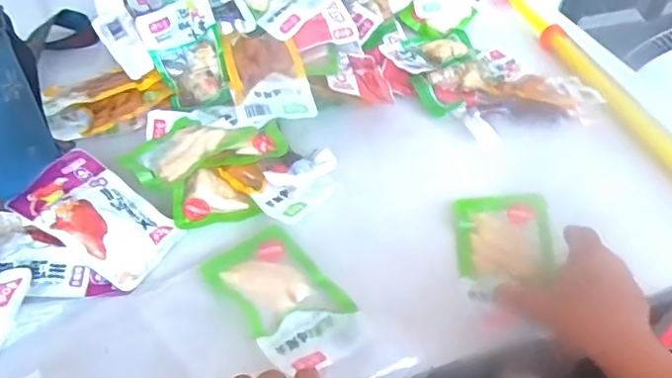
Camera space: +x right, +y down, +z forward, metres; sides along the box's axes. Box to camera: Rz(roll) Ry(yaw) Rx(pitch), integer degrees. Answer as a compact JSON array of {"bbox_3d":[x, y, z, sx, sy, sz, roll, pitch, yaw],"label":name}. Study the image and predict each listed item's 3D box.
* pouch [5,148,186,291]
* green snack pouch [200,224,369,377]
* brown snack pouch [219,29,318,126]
[{"bbox_3d":[-0.211,0.023,0.488,0.135,0.030,0.078,29,50,22],"label":"pouch"},{"bbox_3d":[-0.040,0.084,0.449,0.078,0.014,0.139,-29,55,-29],"label":"green snack pouch"},{"bbox_3d":[-0.074,-0.127,0.597,0.080,0.016,0.131,-12,60,-10],"label":"brown snack pouch"}]

